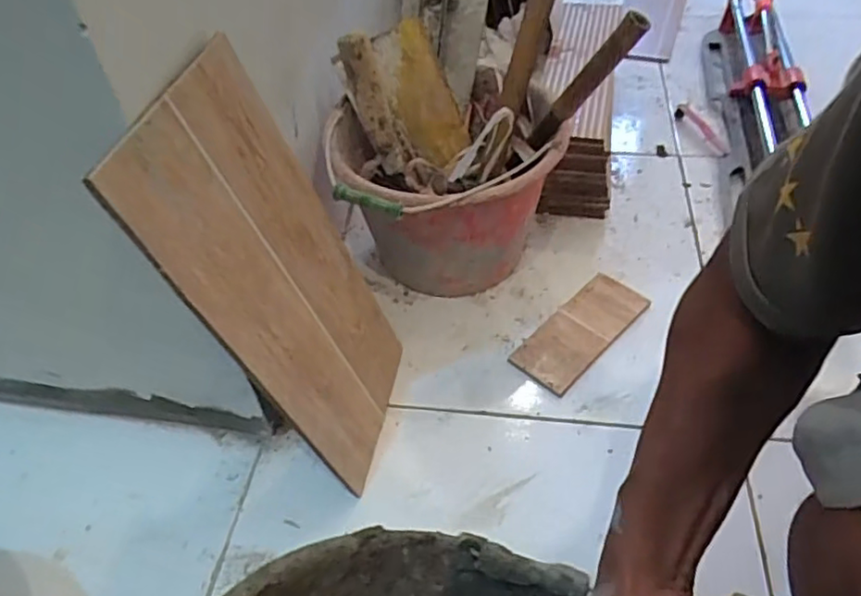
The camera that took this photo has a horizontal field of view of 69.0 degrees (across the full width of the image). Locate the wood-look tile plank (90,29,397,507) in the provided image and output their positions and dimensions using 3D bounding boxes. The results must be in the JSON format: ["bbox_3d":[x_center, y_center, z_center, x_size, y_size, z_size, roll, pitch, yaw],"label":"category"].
[{"bbox_3d":[-0.119,-0.008,0.560,0.010,0.392,0.203,-4,48,23],"label":"wood-look tile plank"}]

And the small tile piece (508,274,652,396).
[{"bbox_3d":[0.182,0.036,0.755,0.076,0.011,0.185,35,59,31],"label":"small tile piece"}]

